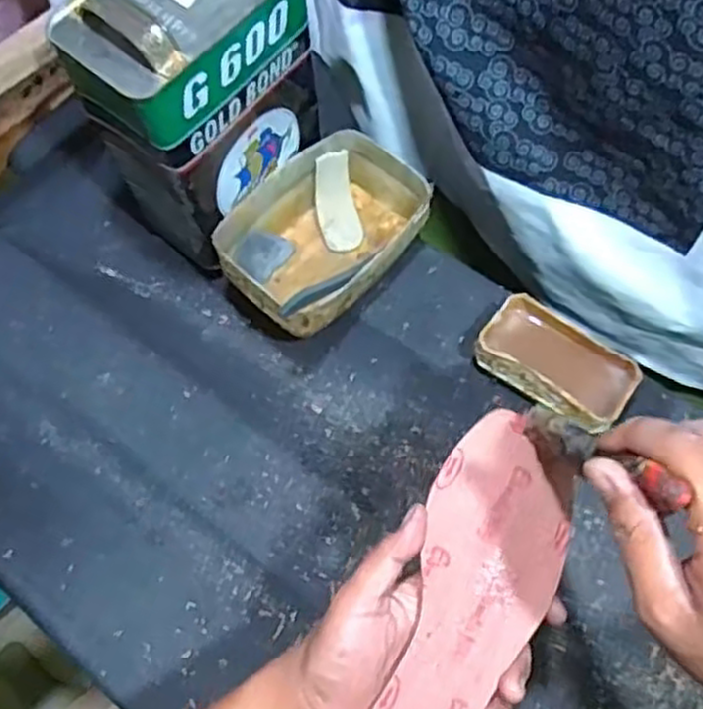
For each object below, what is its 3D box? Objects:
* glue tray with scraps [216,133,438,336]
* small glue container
[{"bbox_3d":[-0.022,-0.105,0.671,0.121,0.072,0.182,39,70,17],"label":"glue tray with scraps"},{"bbox_3d":[0.172,0.007,0.630,0.125,0.030,0.077,36,69,16],"label":"small glue container"}]

